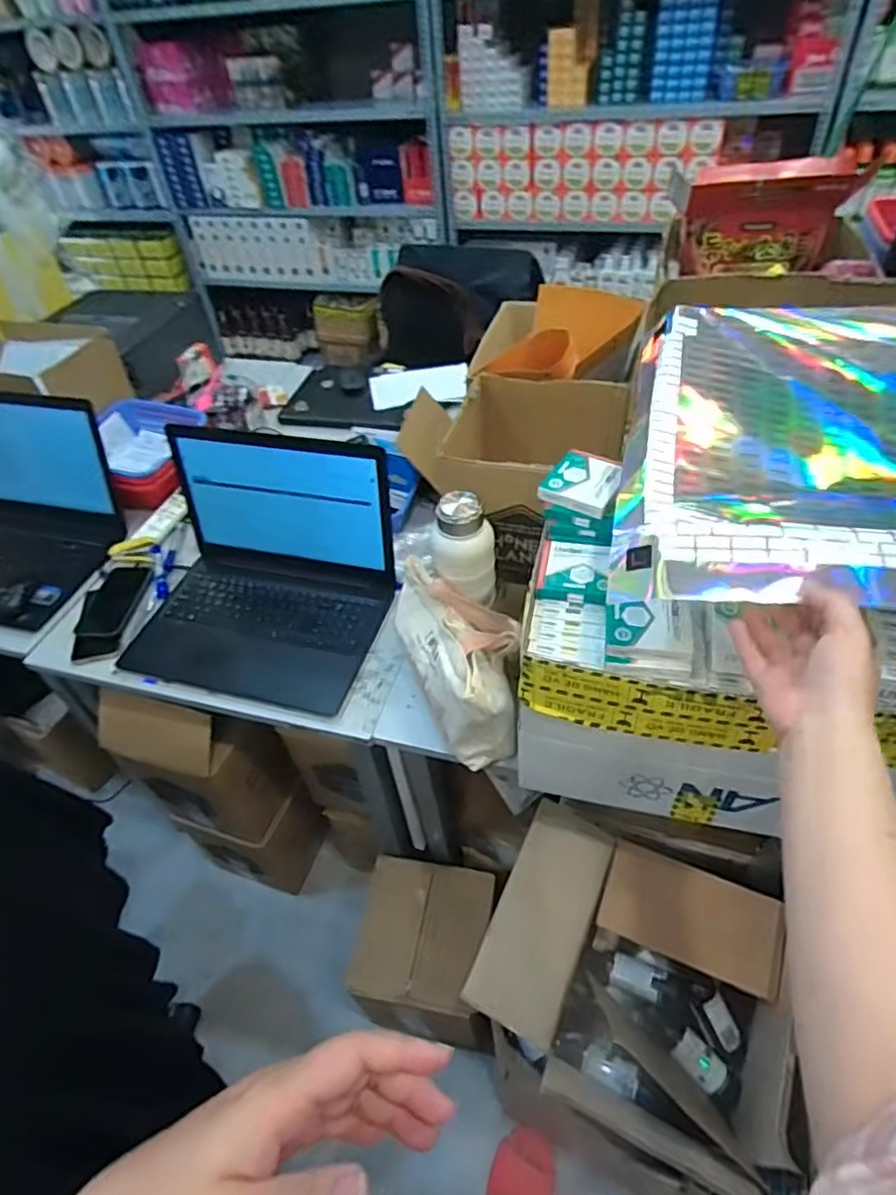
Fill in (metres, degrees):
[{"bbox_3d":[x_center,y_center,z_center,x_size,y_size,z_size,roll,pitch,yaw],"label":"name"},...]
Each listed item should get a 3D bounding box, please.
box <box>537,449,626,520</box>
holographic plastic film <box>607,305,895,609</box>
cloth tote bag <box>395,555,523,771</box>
[{"bbox_3d":[0.158,-0.134,0.733,0.076,0.016,0.091,19,52,23],"label":"box"},{"bbox_3d":[0.321,-0.130,0.565,0.294,0.104,0.330,9,49,15],"label":"holographic plastic film"},{"bbox_3d":[0.017,0.073,0.829,0.124,0.152,0.249,-20,48,-11],"label":"cloth tote bag"}]

